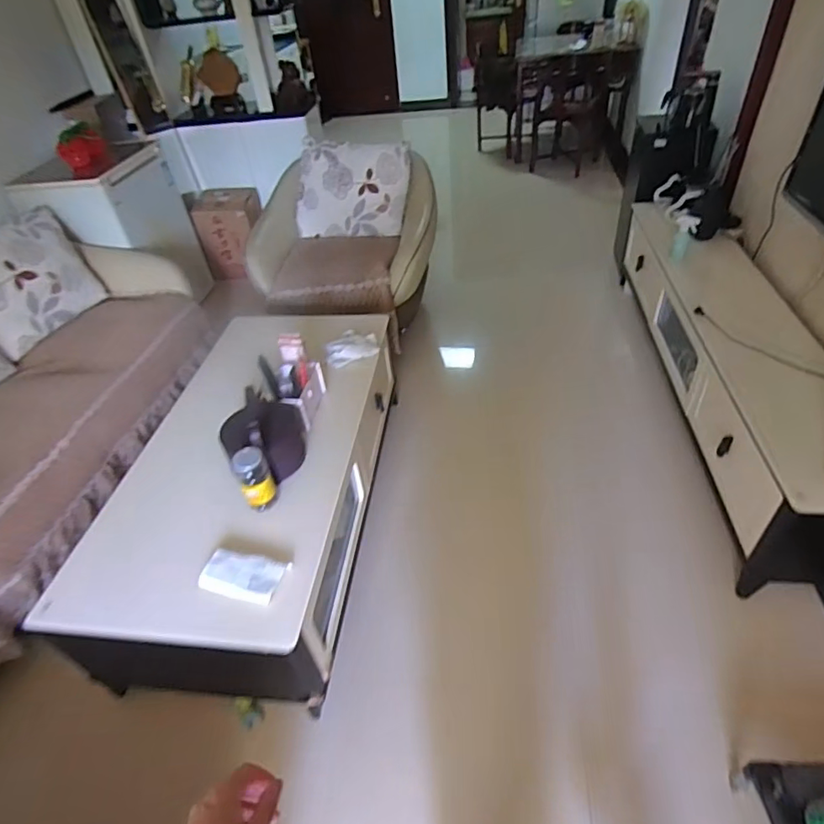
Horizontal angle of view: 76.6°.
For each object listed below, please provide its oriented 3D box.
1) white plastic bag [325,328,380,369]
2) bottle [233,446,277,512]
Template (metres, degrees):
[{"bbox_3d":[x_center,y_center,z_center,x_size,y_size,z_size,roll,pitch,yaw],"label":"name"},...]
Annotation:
[{"bbox_3d":[-0.215,-0.231,1.859,0.191,0.051,0.118,-21,44,-16],"label":"white plastic bag"},{"bbox_3d":[-0.401,0.175,1.340,0.081,0.162,0.082,-19,44,-14],"label":"bottle"}]

